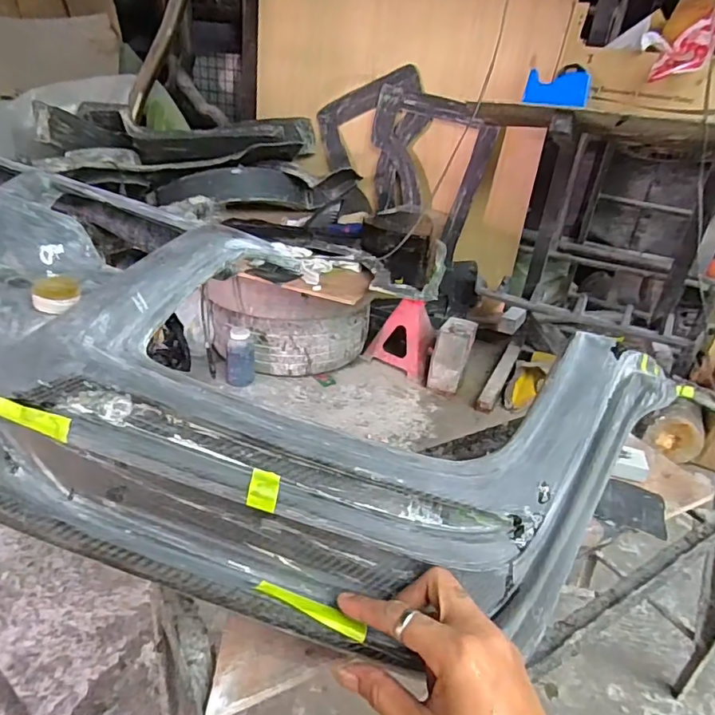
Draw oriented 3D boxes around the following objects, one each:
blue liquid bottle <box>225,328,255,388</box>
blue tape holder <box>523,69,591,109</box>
[{"bbox_3d":[-0.390,-0.007,1.689,0.094,0.171,0.109,-3,31,-13],"label":"blue liquid bottle"},{"bbox_3d":[0.528,-0.711,1.341,0.165,0.080,0.040,17,31,19],"label":"blue tape holder"}]

